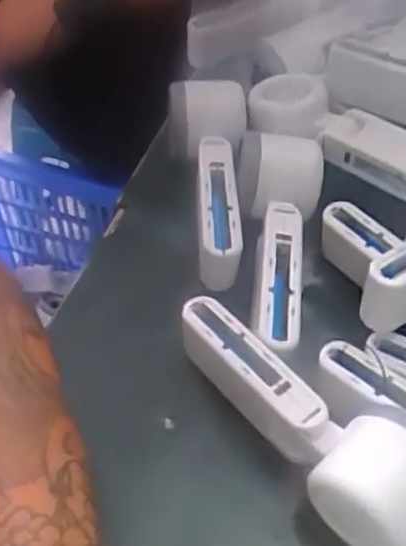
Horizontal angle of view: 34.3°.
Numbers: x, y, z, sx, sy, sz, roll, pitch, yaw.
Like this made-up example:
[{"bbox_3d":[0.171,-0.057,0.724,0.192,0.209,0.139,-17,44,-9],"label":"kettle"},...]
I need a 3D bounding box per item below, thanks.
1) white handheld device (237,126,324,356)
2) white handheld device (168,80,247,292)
[{"bbox_3d":[0.046,-0.018,0.415,0.056,0.051,0.158,6,51,2],"label":"white handheld device"},{"bbox_3d":[0.004,-0.065,0.445,0.055,0.050,0.156,-1,52,-4],"label":"white handheld device"}]

